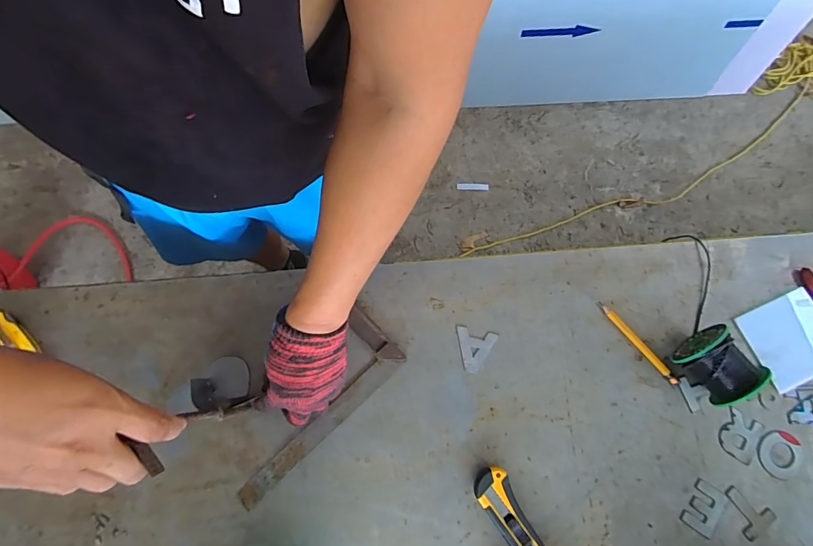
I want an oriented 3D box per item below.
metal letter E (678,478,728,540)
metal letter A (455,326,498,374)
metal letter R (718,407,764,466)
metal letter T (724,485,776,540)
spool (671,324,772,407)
[{"bbox_3d":[0.349,0.276,0.507,0.038,0.004,0.055,31,78,6],"label":"metal letter E"},{"bbox_3d":[0.084,0.098,0.547,0.050,0.005,0.053,13,76,2],"label":"metal letter A"},{"bbox_3d":[0.405,0.199,0.528,0.045,0.004,0.054,25,83,2],"label":"metal letter R"},{"bbox_3d":[0.399,0.275,0.508,0.045,0.004,0.055,-33,79,-9],"label":"metal letter T"},{"bbox_3d":[0.371,0.111,0.517,0.060,0.065,0.084,-38,80,-9],"label":"spool"}]

